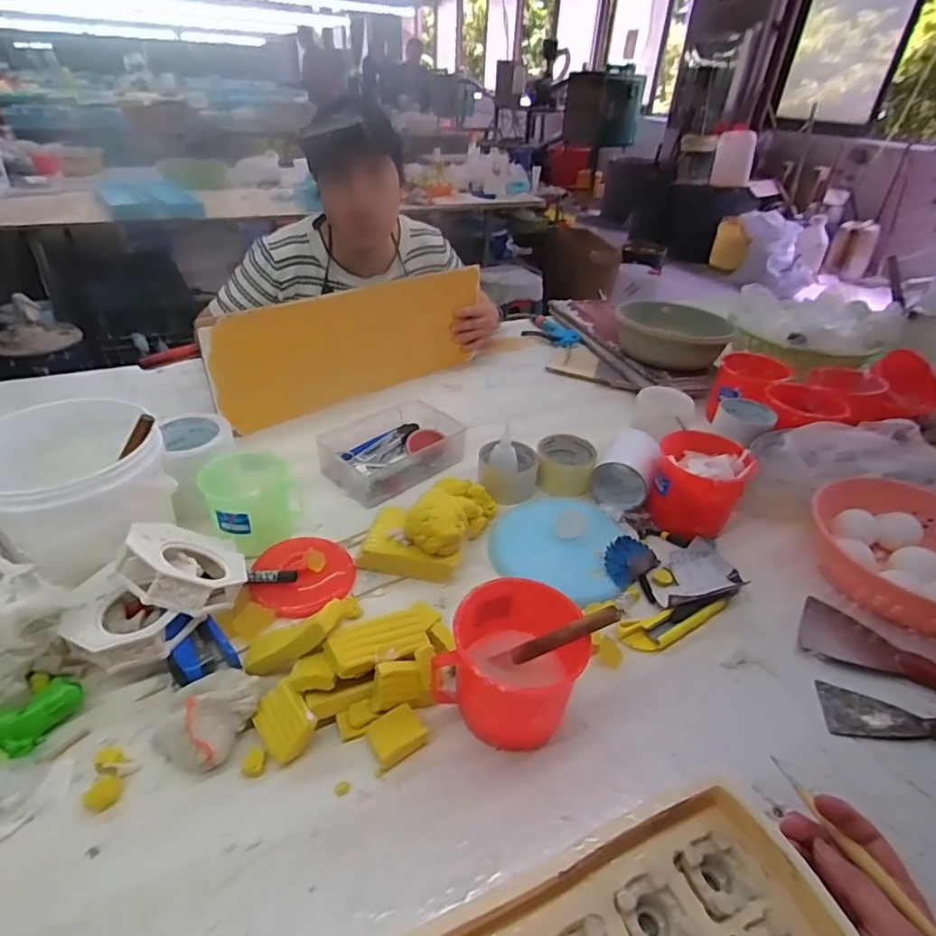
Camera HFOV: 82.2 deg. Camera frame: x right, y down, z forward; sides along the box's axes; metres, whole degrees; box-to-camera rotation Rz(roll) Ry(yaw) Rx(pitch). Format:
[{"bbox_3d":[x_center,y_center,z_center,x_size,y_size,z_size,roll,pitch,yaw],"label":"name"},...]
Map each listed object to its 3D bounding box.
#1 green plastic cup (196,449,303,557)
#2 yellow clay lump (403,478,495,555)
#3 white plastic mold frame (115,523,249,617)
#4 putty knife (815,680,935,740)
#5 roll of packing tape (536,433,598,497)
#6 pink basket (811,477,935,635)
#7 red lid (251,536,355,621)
[{"bbox_3d":[-0.271,0.037,0.674,0.104,0.101,0.119,-16,41,-26],"label":"green plastic cup"},{"bbox_3d":[-0.022,0.057,0.682,0.073,0.058,0.155,18,17,18],"label":"yellow clay lump"},{"bbox_3d":[-0.291,0.105,0.553,0.111,0.052,0.131,34,6,11],"label":"white plastic mold frame"},{"bbox_3d":[0.439,0.244,0.521,0.168,0.020,0.054,9,36,7],"label":"putty knife"},{"bbox_3d":[0.146,-0.006,0.808,0.085,0.046,0.087,9,36,7],"label":"roll of packing tape"},{"bbox_3d":[0.547,0.109,0.666,0.211,0.085,0.215,3,36,-2],"label":"pink basket"},{"bbox_3d":[-0.195,0.122,0.635,0.115,0.017,0.104,-21,43,-30],"label":"red lid"}]

